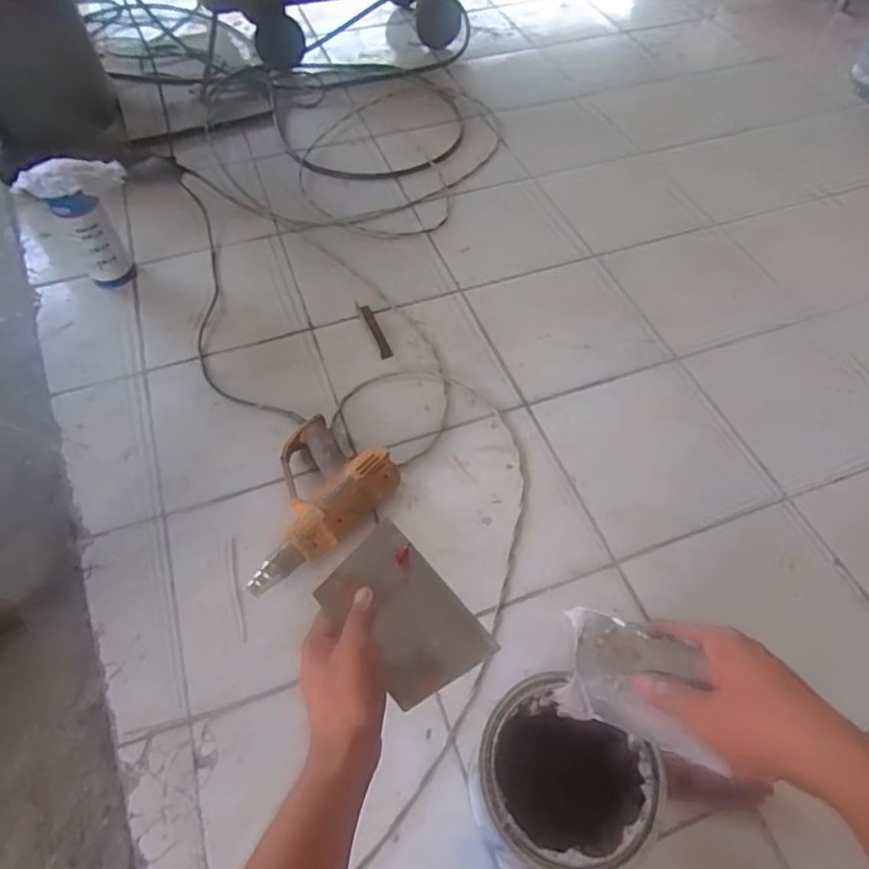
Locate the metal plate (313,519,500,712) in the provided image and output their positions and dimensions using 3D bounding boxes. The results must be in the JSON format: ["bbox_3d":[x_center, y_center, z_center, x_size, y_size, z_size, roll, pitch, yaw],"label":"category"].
[{"bbox_3d":[-0.025,0.147,0.485,0.134,0.007,0.096,47,49,13],"label":"metal plate"}]

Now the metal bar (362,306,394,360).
[{"bbox_3d":[-0.111,-0.196,1.130,0.020,0.005,0.142,-18,56,-12],"label":"metal bar"}]

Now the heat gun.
[{"bbox_3d":[-0.194,0.100,0.870,0.193,0.069,0.257,30,60,20],"label":"heat gun"}]

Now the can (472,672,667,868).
[{"bbox_3d":[0.125,0.365,0.620,0.159,0.227,0.154,0,54,0],"label":"can"}]

